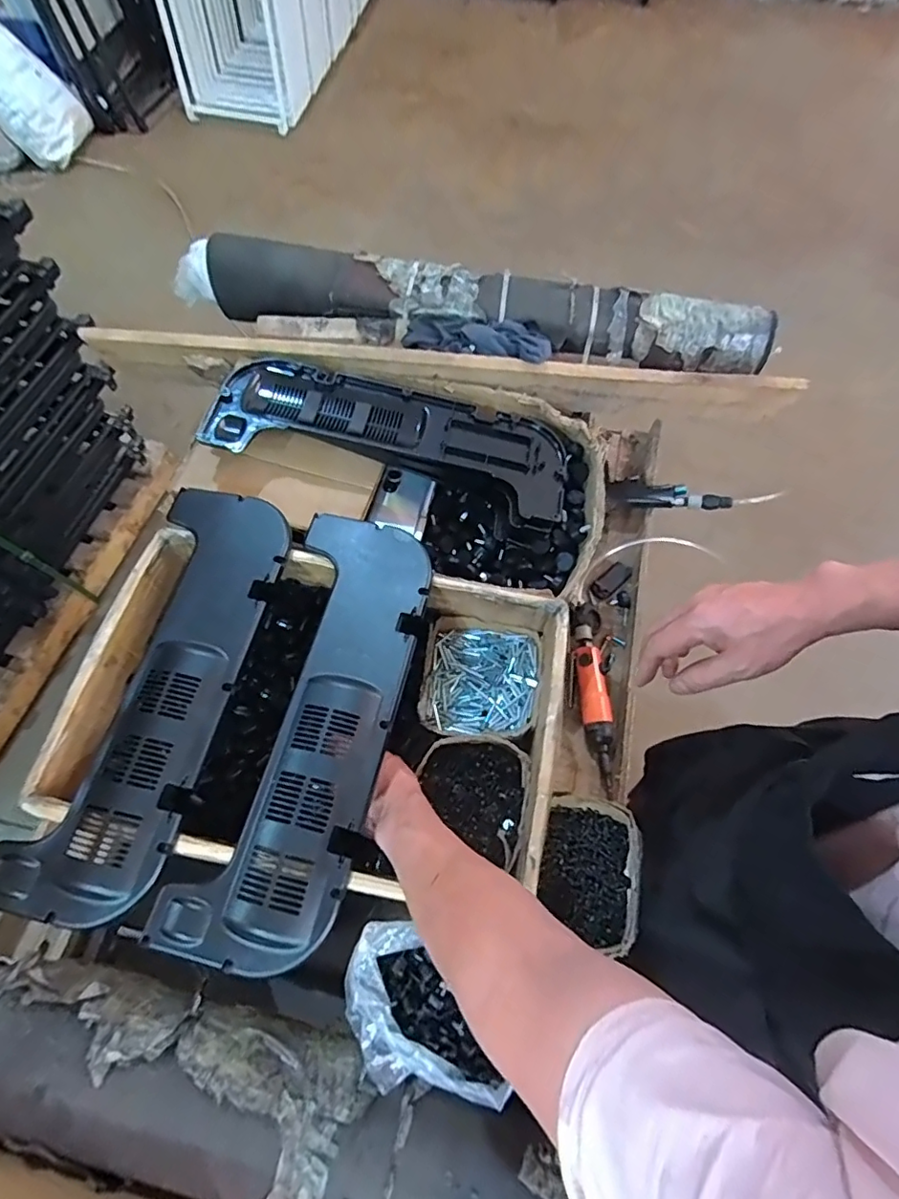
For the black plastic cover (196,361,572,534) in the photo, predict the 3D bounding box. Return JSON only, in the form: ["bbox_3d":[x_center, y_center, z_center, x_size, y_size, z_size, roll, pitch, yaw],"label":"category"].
[{"bbox_3d":[-0.072,-0.232,0.783,0.490,0.062,0.194,12,65,4],"label":"black plastic cover"}]

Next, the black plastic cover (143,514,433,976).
[{"bbox_3d":[-0.139,0.118,0.594,0.161,0.026,0.467,13,65,4],"label":"black plastic cover"}]

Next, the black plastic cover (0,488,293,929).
[{"bbox_3d":[-0.314,0.080,0.611,0.170,0.035,0.477,12,65,4],"label":"black plastic cover"}]

